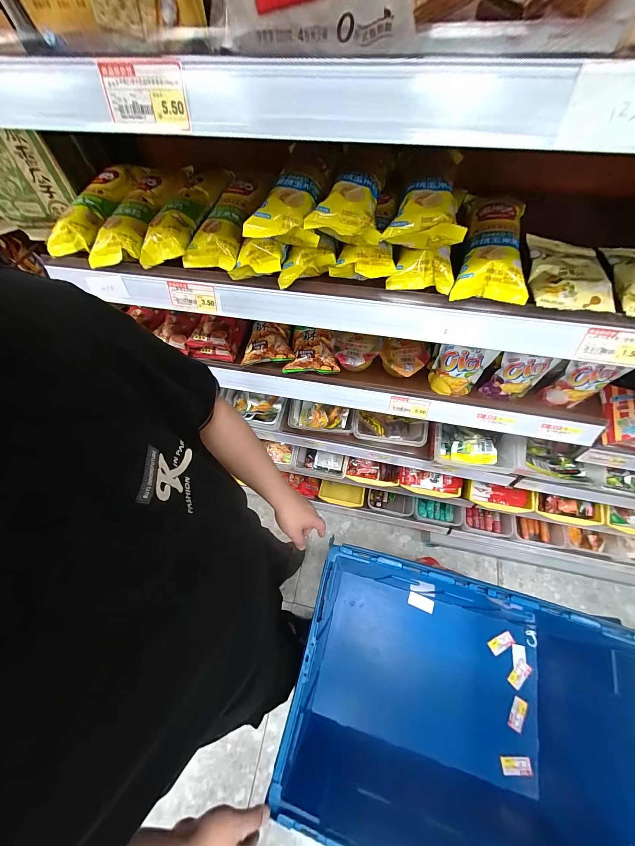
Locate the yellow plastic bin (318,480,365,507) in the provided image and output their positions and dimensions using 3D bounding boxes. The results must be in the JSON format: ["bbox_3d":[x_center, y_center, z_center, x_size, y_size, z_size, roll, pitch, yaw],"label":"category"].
[{"bbox_3d":[0.093,0.276,1.191,0.171,0.040,0.074,10,65,8],"label":"yellow plastic bin"}]

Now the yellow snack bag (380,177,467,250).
[{"bbox_3d":[0.115,-0.221,0.330,0.076,0.042,0.064,9,65,8],"label":"yellow snack bag"}]

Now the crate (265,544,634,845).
[{"bbox_3d":[0.266,0.555,0.636,0.587,0.305,0.403,13,64,9],"label":"crate"}]

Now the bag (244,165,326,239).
[{"bbox_3d":[-0.029,-0.253,0.348,0.059,0.030,0.114,22,66,13],"label":"bag"}]

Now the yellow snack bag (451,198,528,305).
[{"bbox_3d":[0.222,-0.222,0.378,0.073,0.035,0.179,17,66,11],"label":"yellow snack bag"}]

